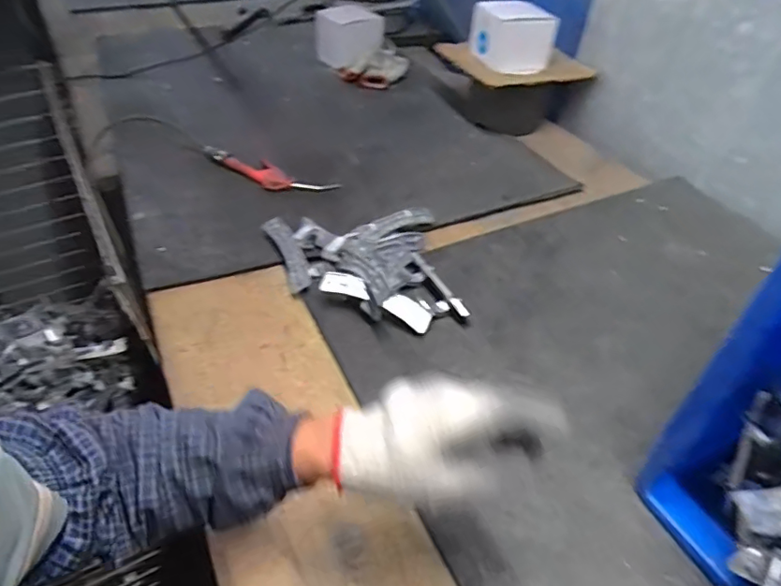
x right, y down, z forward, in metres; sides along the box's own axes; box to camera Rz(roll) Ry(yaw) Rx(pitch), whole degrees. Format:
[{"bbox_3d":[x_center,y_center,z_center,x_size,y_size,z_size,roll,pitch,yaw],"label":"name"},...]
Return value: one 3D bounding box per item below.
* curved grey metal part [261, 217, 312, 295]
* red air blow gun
[{"bbox_3d":[-0.157,-0.065,0.833,0.040,0.029,0.160,-15,45,-18],"label":"curved grey metal part"},{"bbox_3d":[-0.249,-0.233,1.026,0.302,0.026,0.070,18,45,16],"label":"red air blow gun"}]

